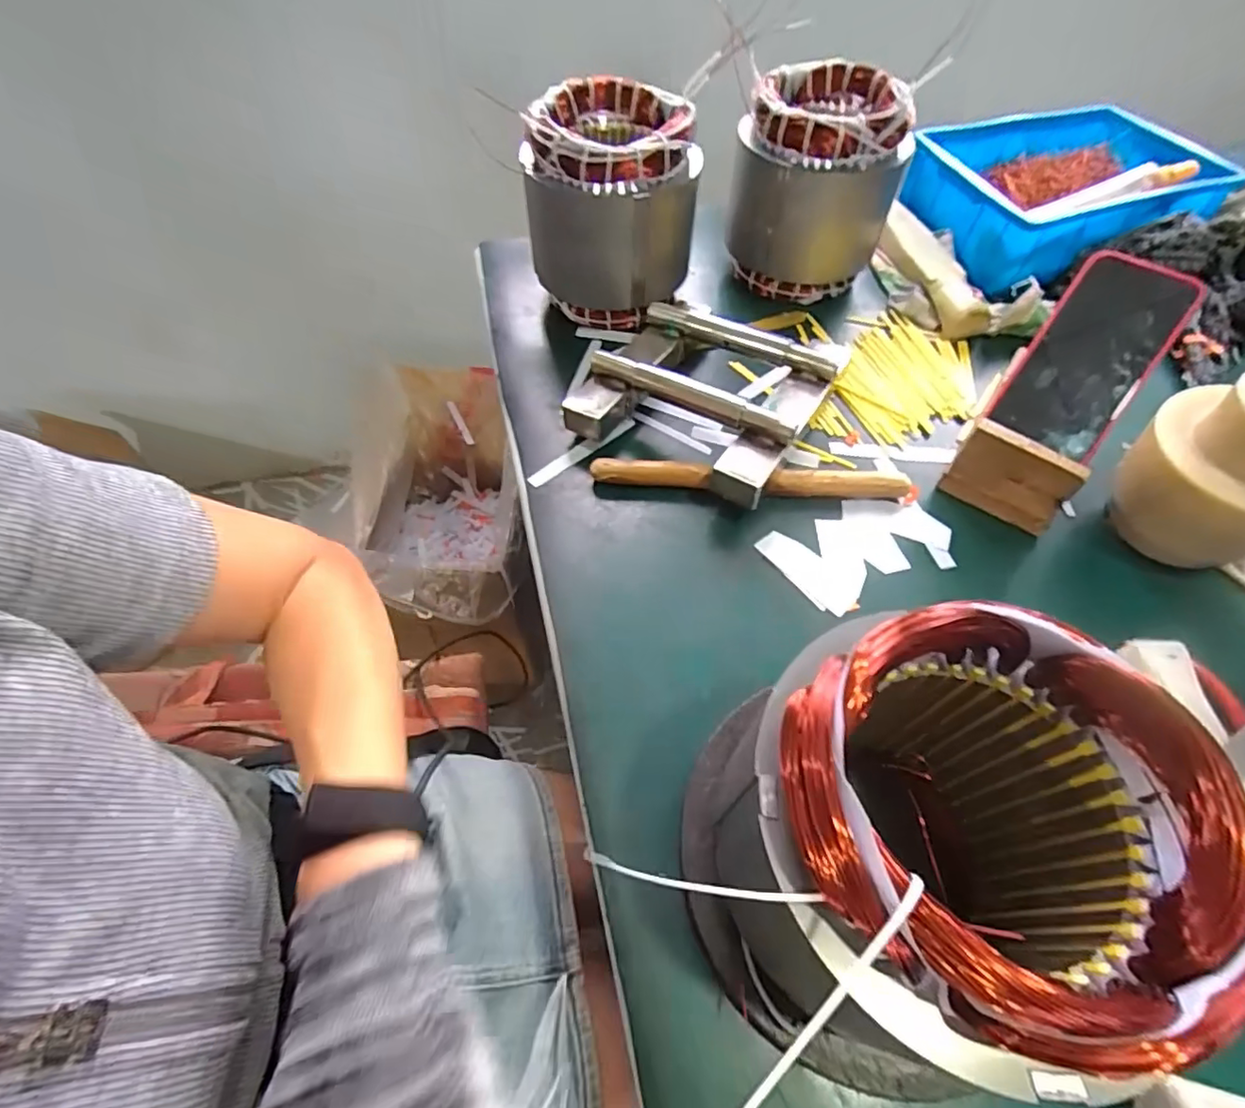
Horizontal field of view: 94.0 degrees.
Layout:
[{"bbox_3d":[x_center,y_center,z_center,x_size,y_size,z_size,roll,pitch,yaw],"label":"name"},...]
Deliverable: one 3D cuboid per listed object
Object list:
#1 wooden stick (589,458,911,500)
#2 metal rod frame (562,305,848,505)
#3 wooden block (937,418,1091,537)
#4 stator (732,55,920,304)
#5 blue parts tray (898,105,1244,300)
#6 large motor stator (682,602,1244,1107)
[{"bbox_3d":[0.101,-0.060,0.468,0.248,0.024,0.019,2,56,3],"label":"wooden stick"},{"bbox_3d":[0.071,-0.142,0.500,0.185,0.062,0.191,25,61,17],"label":"metal rod frame"},{"bbox_3d":[0.292,-0.056,0.439,0.079,0.068,0.014,37,64,23],"label":"wooden block"},{"bbox_3d":[0.189,-0.362,0.581,0.152,0.165,0.138,4,56,4],"label":"stator"},{"bbox_3d":[0.487,-0.401,0.650,0.303,0.082,0.224,-21,58,-12],"label":"blue parts tray"},{"bbox_3d":[0.118,0.131,0.249,0.140,0.178,0.161,32,63,21],"label":"large motor stator"}]

